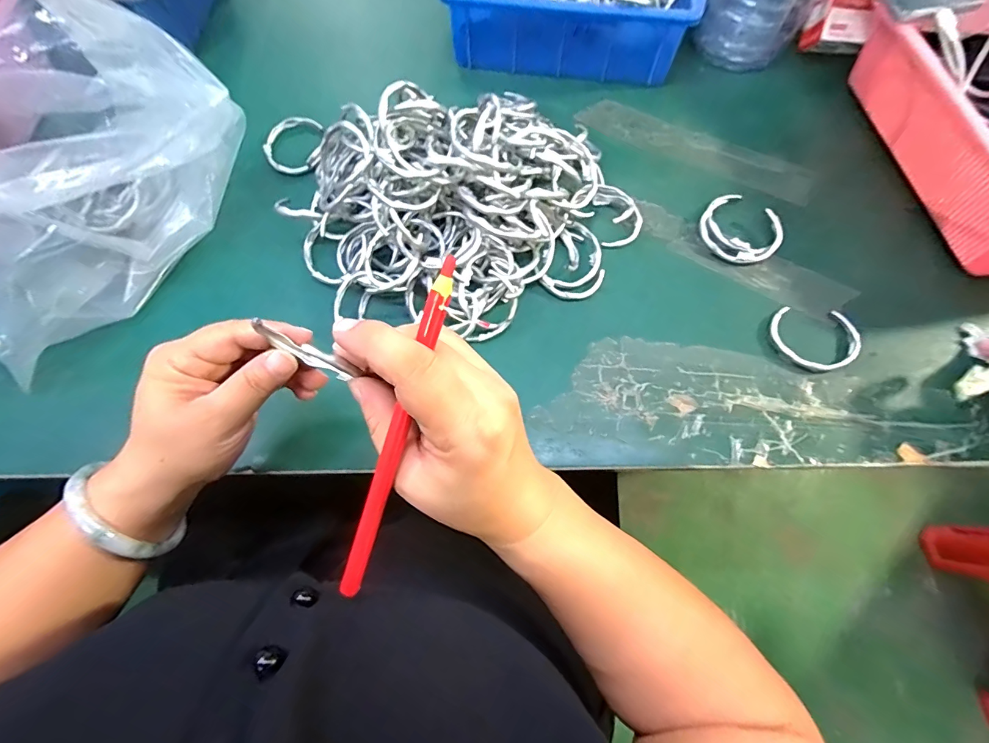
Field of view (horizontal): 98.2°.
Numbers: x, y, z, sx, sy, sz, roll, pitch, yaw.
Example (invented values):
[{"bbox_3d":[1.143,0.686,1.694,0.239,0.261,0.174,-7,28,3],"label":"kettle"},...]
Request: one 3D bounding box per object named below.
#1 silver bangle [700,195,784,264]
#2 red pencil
[{"bbox_3d":[0.217,-0.125,0.380,0.060,0.010,0.067,-43,76,-12],"label":"silver bangle"},{"bbox_3d":[-0.044,0.032,0.187,0.009,0.007,0.165,22,105,8],"label":"red pencil"}]

